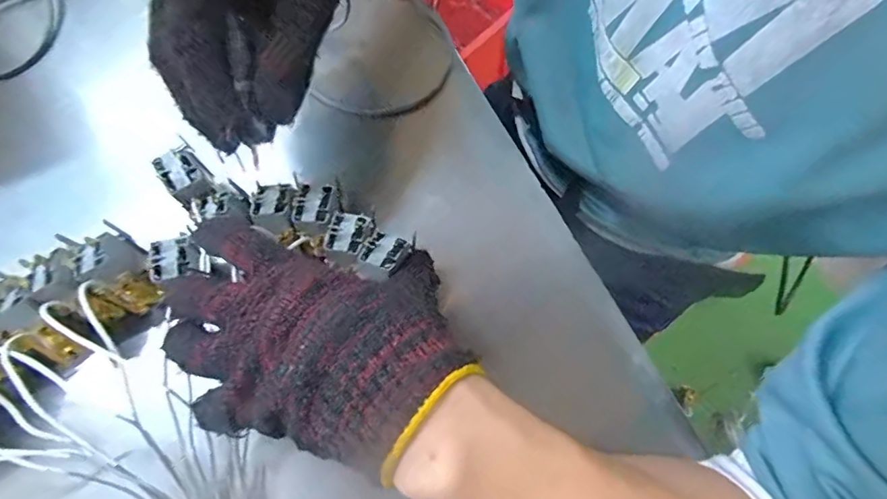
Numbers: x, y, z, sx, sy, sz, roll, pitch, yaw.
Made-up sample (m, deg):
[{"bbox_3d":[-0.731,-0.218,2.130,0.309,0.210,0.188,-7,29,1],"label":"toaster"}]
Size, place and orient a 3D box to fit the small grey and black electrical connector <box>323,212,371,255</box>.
[{"bbox_3d":[-0.060,-0.011,0.301,0.024,0.008,0.027,12,75,4],"label":"small grey and black electrical connector"}]

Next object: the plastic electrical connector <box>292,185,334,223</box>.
[{"bbox_3d":[-0.082,-0.029,0.307,0.022,0.007,0.026,7,74,3],"label":"plastic electrical connector"}]

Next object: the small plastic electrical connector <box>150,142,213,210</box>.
[{"bbox_3d":[-0.164,-0.047,0.304,0.024,0.014,0.031,-41,77,-10],"label":"small plastic electrical connector"}]

